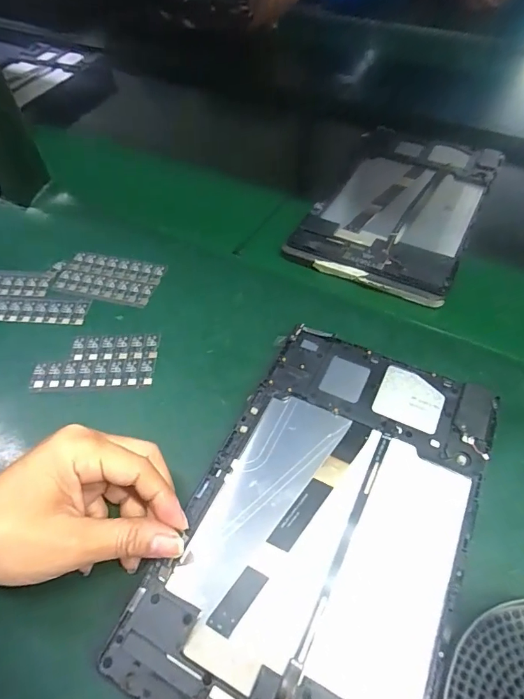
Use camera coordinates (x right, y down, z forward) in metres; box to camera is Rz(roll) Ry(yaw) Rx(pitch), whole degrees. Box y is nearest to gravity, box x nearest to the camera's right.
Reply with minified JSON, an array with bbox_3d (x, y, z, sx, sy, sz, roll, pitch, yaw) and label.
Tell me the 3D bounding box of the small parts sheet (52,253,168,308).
[{"bbox_3d":[-0.140,-0.065,0.399,0.093,0.004,0.051,9,54,11],"label":"small parts sheet"}]

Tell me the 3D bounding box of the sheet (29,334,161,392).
[{"bbox_3d":[-0.130,0.009,0.342,0.093,0.004,0.051,-2,52,2],"label":"sheet"}]

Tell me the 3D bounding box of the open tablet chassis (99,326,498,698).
[{"bbox_3d":[0.039,0.095,0.252,0.147,0.007,0.235,22,57,20],"label":"open tablet chassis"}]

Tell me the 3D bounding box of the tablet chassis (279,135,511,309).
[{"bbox_3d":[0.143,-0.152,0.445,0.146,0.009,0.238,22,57,20],"label":"tablet chassis"}]

